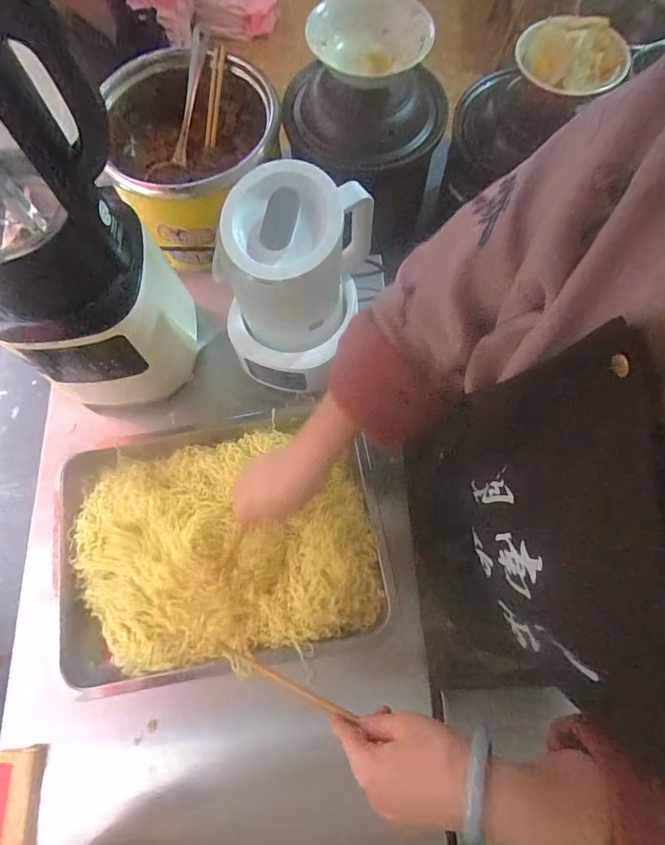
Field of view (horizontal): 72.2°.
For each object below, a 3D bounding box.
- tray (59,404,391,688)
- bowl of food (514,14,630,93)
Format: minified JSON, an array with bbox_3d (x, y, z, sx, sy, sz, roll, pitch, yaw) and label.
[{"bbox_3d":[-0.142,0.134,0.565,0.381,0.065,0.287,-9,71,-2],"label":"tray"},{"bbox_3d":[0.330,-0.496,0.614,0.140,0.051,0.114,9,72,4],"label":"bowl of food"}]

